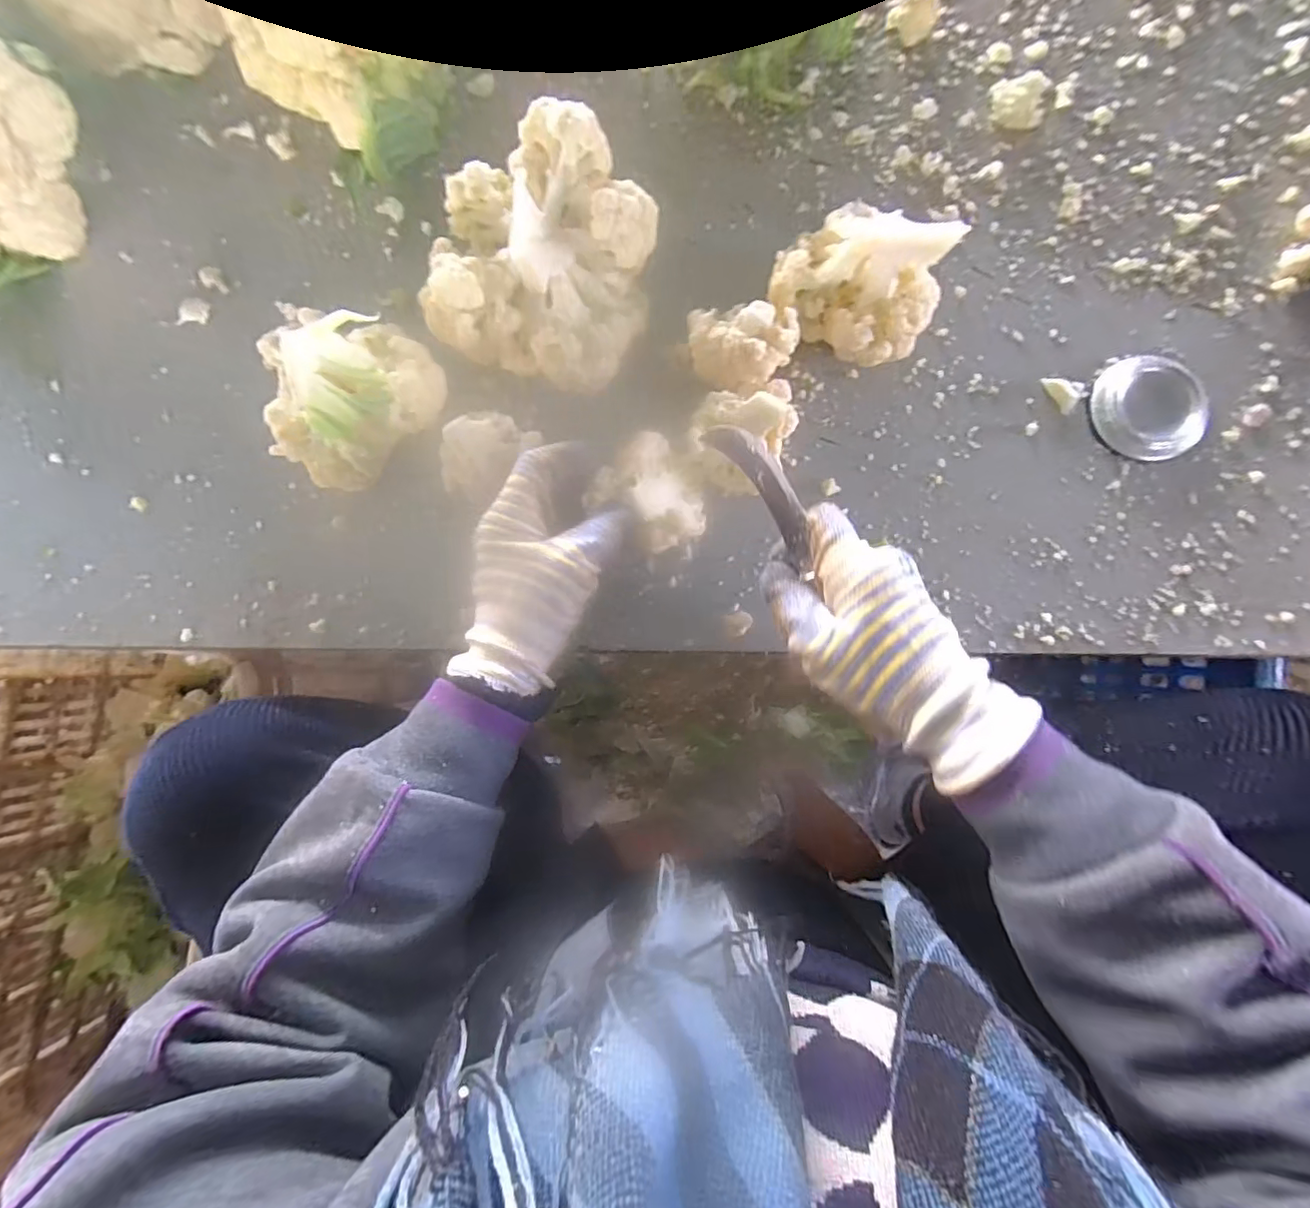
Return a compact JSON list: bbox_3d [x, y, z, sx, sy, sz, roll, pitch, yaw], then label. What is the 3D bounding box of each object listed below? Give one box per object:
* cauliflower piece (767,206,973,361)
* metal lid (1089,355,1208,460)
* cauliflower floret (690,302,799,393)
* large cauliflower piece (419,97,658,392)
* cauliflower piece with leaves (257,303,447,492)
[{"bbox_3d":[0.114,-0.178,0.321,0.090,0.077,0.062,35,88,7],"label":"cauliflower piece"},{"bbox_3d":[0.295,-0.117,0.331,0.056,0.014,0.063,-29,83,1],"label":"metal lid"},{"bbox_3d":[0.050,-0.148,0.339,0.063,0.044,0.050,10,85,5],"label":"cauliflower floret"},{"bbox_3d":[-0.064,-0.195,0.327,0.116,0.093,0.114,0,84,4],"label":"large cauliflower piece"},{"bbox_3d":[-0.177,-0.117,0.330,0.068,0.087,0.105,41,88,7],"label":"cauliflower piece with leaves"}]

